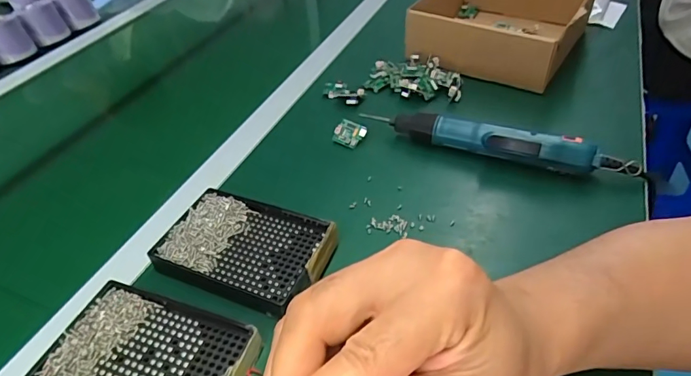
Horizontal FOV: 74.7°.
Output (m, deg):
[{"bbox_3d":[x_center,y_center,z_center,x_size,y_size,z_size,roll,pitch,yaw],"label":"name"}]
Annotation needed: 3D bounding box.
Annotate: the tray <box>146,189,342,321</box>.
[{"bbox_3d":[-0.084,0.048,0.387,0.143,0.023,0.089,14,47,20],"label":"tray"}]

